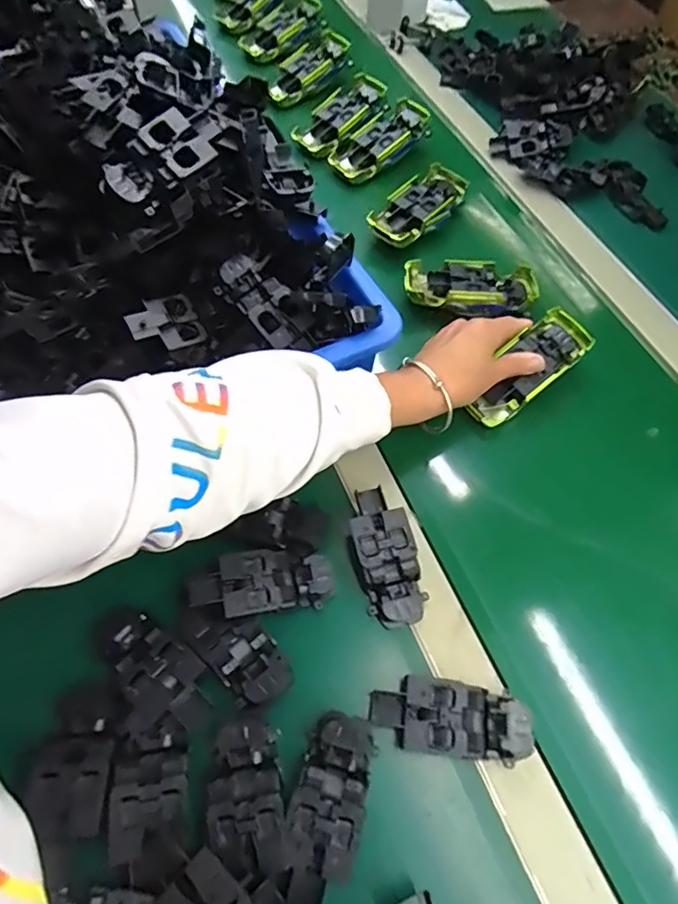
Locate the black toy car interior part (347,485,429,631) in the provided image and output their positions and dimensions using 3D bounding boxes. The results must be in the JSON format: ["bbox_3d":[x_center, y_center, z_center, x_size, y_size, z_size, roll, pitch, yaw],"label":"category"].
[{"bbox_3d":[0.033,0.076,0.383,0.046,0.020,0.099,-13,63,-10],"label":"black toy car interior part"}]

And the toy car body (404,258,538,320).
[{"bbox_3d":[0.132,-0.165,0.523,0.130,0.027,0.064,5,61,-1],"label":"toy car body"}]

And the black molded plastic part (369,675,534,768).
[{"bbox_3d":[0.072,0.173,0.335,0.100,0.025,0.042,8,61,1],"label":"black molded plastic part"}]

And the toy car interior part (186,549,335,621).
[{"bbox_3d":[-0.052,0.091,0.363,0.100,0.016,0.044,0,60,-20],"label":"toy car interior part"}]

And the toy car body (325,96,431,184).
[{"bbox_3d":[0.049,-0.382,0.642,0.127,0.031,0.061,-38,69,-3],"label":"toy car body"}]

